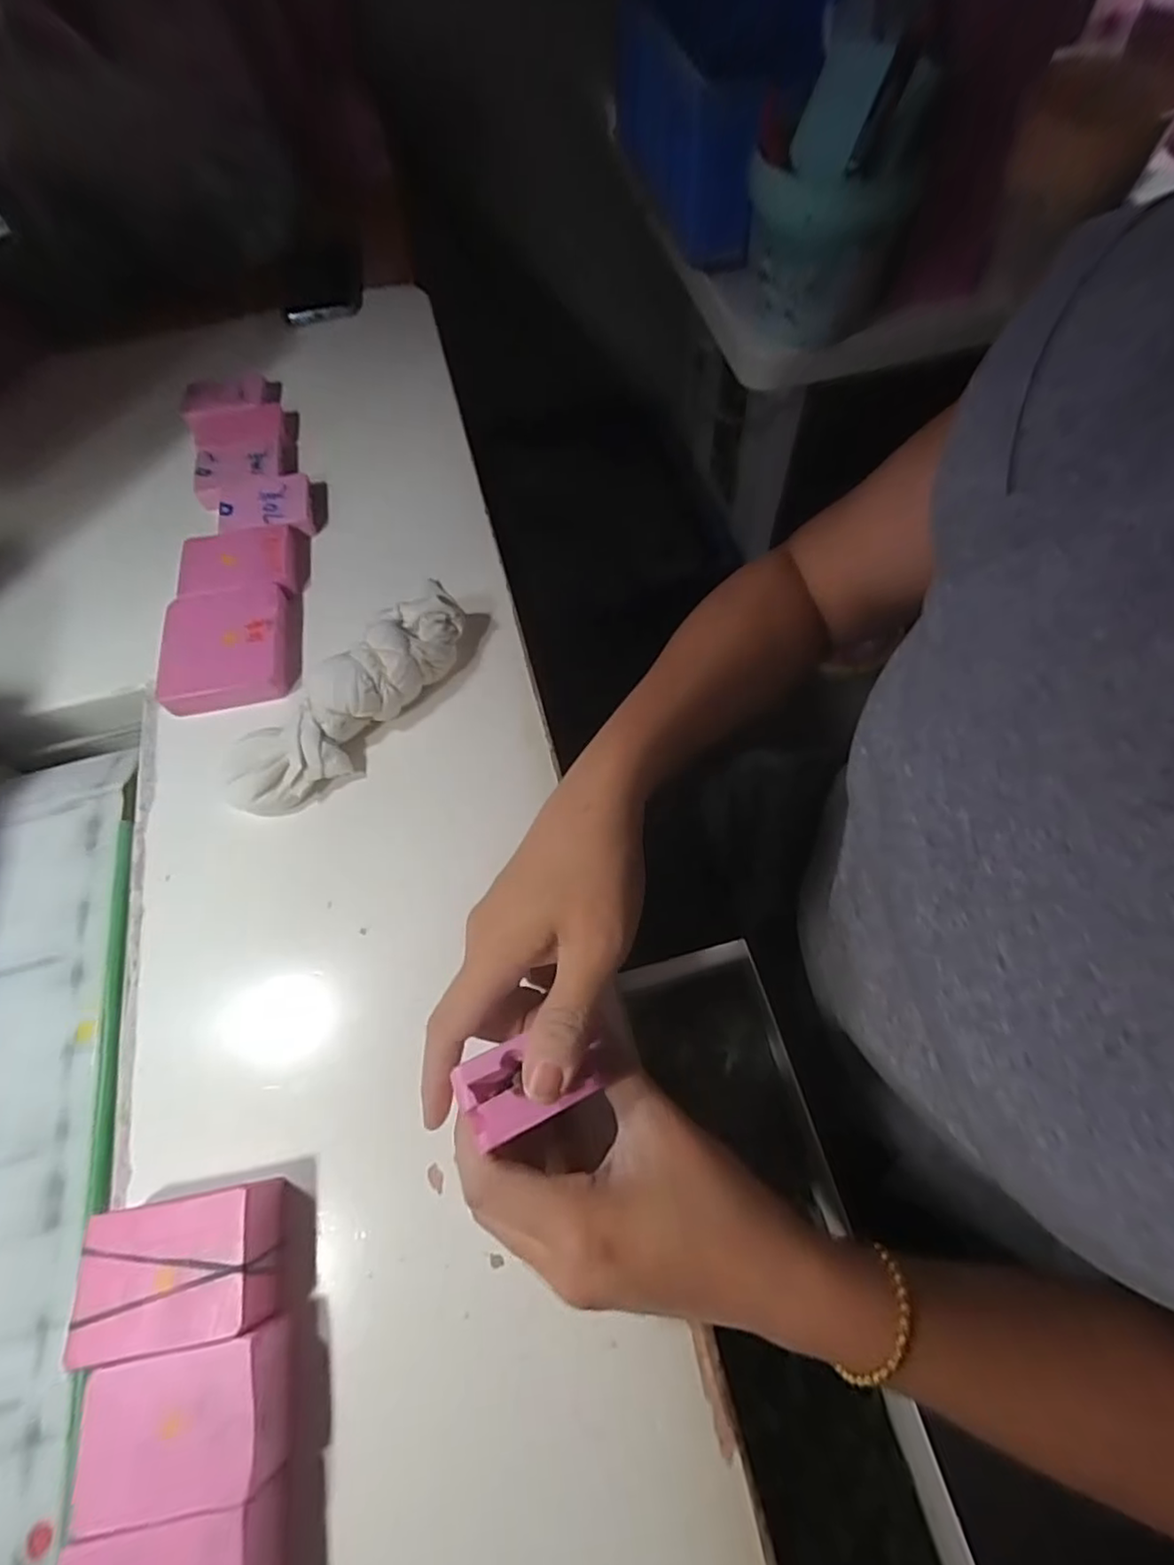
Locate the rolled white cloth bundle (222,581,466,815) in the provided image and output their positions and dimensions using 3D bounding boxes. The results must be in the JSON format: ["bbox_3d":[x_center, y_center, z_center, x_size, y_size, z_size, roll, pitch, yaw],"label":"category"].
[{"bbox_3d":[-0.145,-0.050,0.402,0.174,0.048,0.059,-42,70,-18],"label":"rolled white cloth bundle"}]

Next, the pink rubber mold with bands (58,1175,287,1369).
[{"bbox_3d":[-0.174,0.210,0.278,0.074,0.030,0.052,-9,63,-3],"label":"pink rubber mold with bands"}]

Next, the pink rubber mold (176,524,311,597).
[{"bbox_3d":[-0.256,-0.160,0.482,0.083,0.032,0.064,-5,63,-2],"label":"pink rubber mold"}]

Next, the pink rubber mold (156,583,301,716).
[{"bbox_3d":[-0.243,-0.095,0.442,0.087,0.026,0.089,-10,63,-4],"label":"pink rubber mold"}]

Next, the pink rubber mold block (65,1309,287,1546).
[{"bbox_3d":[-0.158,0.254,0.256,0.068,0.029,0.049,-11,63,-4],"label":"pink rubber mold block"}]

